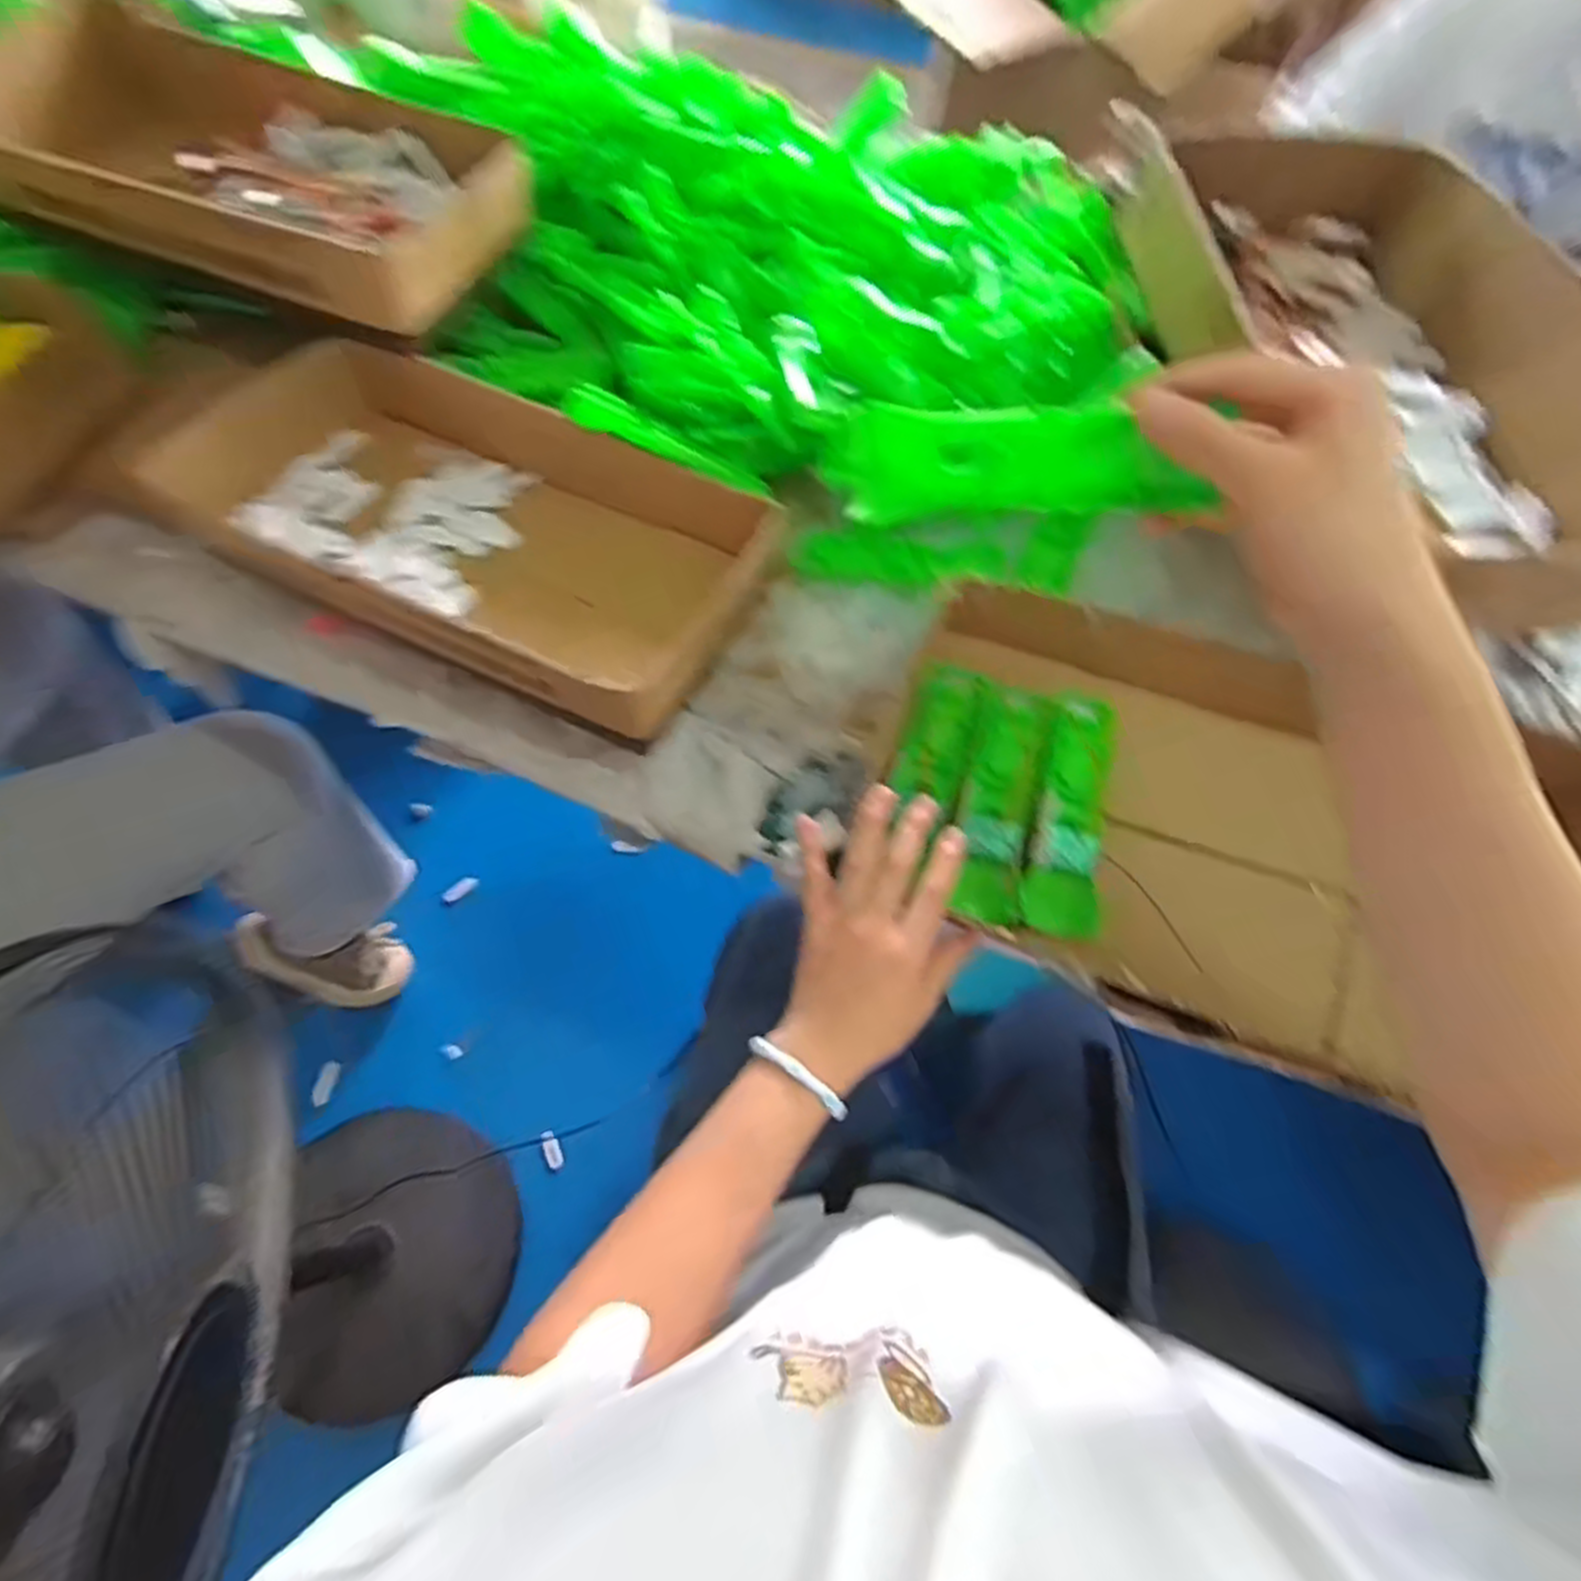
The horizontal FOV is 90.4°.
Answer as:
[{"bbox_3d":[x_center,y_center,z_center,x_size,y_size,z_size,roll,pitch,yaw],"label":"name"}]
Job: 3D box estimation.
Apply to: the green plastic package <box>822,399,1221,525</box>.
[{"bbox_3d":[0.095,-0.149,0.361,0.171,0.046,0.023,12,60,23],"label":"green plastic package"}]

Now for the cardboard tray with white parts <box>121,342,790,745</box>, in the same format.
[{"bbox_3d":[-0.238,-0.200,0.598,0.423,0.072,0.216,24,63,10],"label":"cardboard tray with white parts"}]

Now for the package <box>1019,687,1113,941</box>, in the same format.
[{"bbox_3d":[0.190,0.009,0.523,0.050,0.026,0.168,12,74,4],"label":"package"}]

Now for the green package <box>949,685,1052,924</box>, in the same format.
[{"bbox_3d":[0.140,0.006,0.529,0.047,0.037,0.165,13,62,4],"label":"green package"}]

